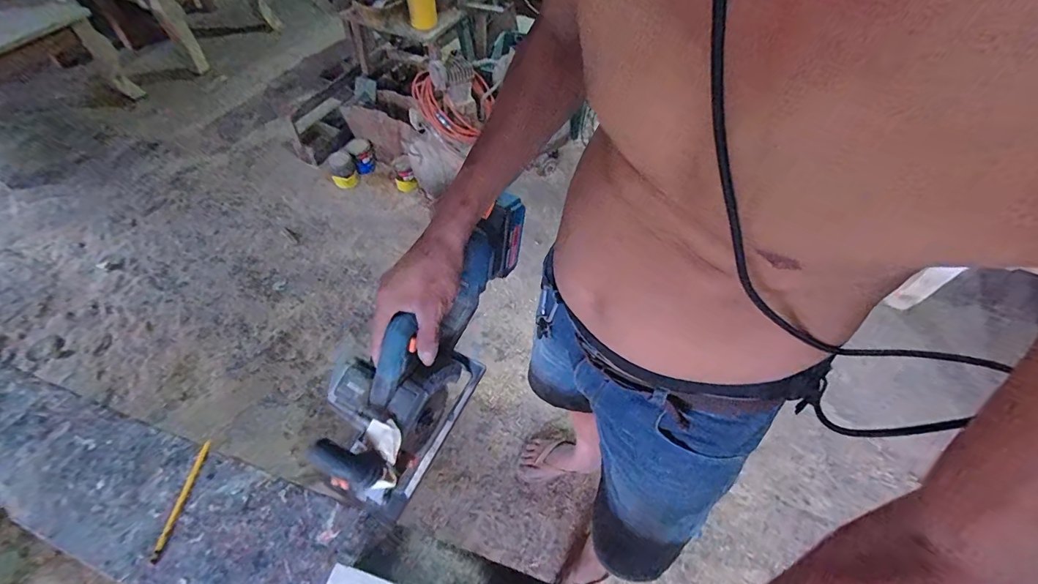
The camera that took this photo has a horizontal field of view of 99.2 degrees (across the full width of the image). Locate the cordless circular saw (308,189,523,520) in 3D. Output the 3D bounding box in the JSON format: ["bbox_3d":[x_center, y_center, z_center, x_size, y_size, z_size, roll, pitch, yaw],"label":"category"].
[{"bbox_3d":[-0.114,0.060,0.565,0.142,0.169,0.391,28,75,15],"label":"cordless circular saw"}]

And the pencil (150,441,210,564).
[{"bbox_3d":[-0.488,0.298,0.639,0.012,0.007,0.158,7,55,1],"label":"pencil"}]

